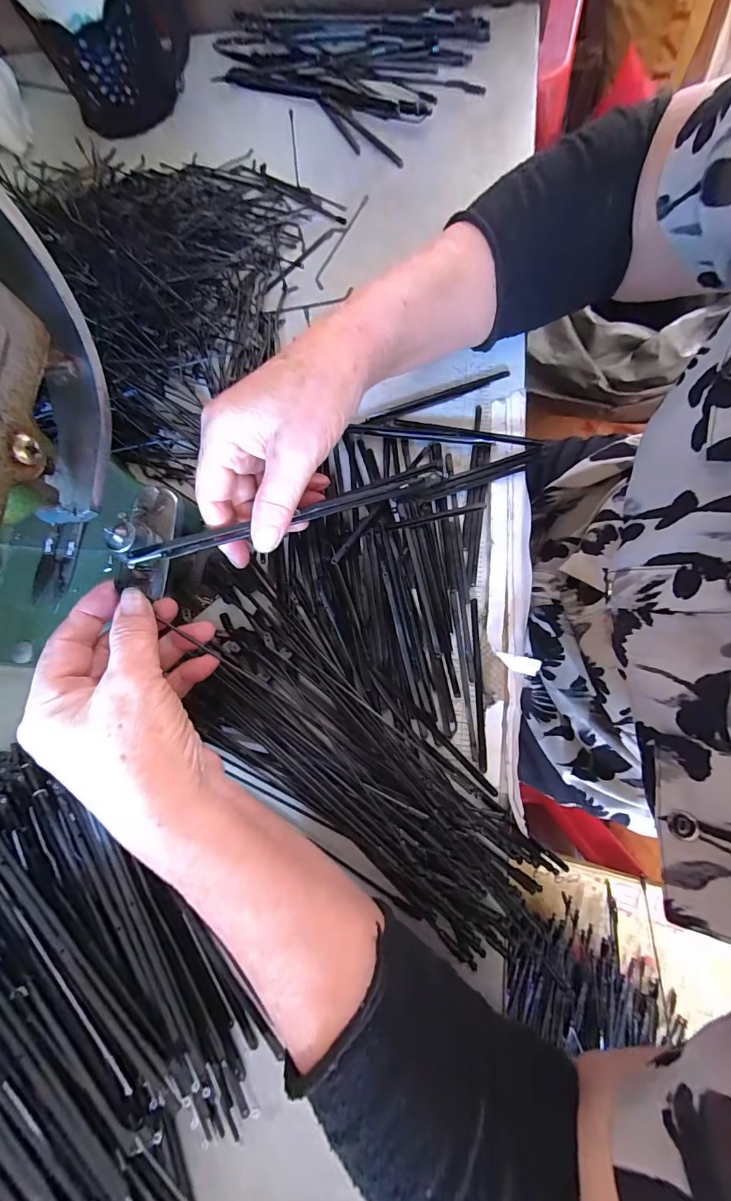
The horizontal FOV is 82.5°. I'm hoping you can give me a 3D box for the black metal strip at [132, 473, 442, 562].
[{"bbox_3d":[-0.039,-0.050,0.239,0.179,0.005,0.010,-18,77,-13],"label":"black metal strip"}]

